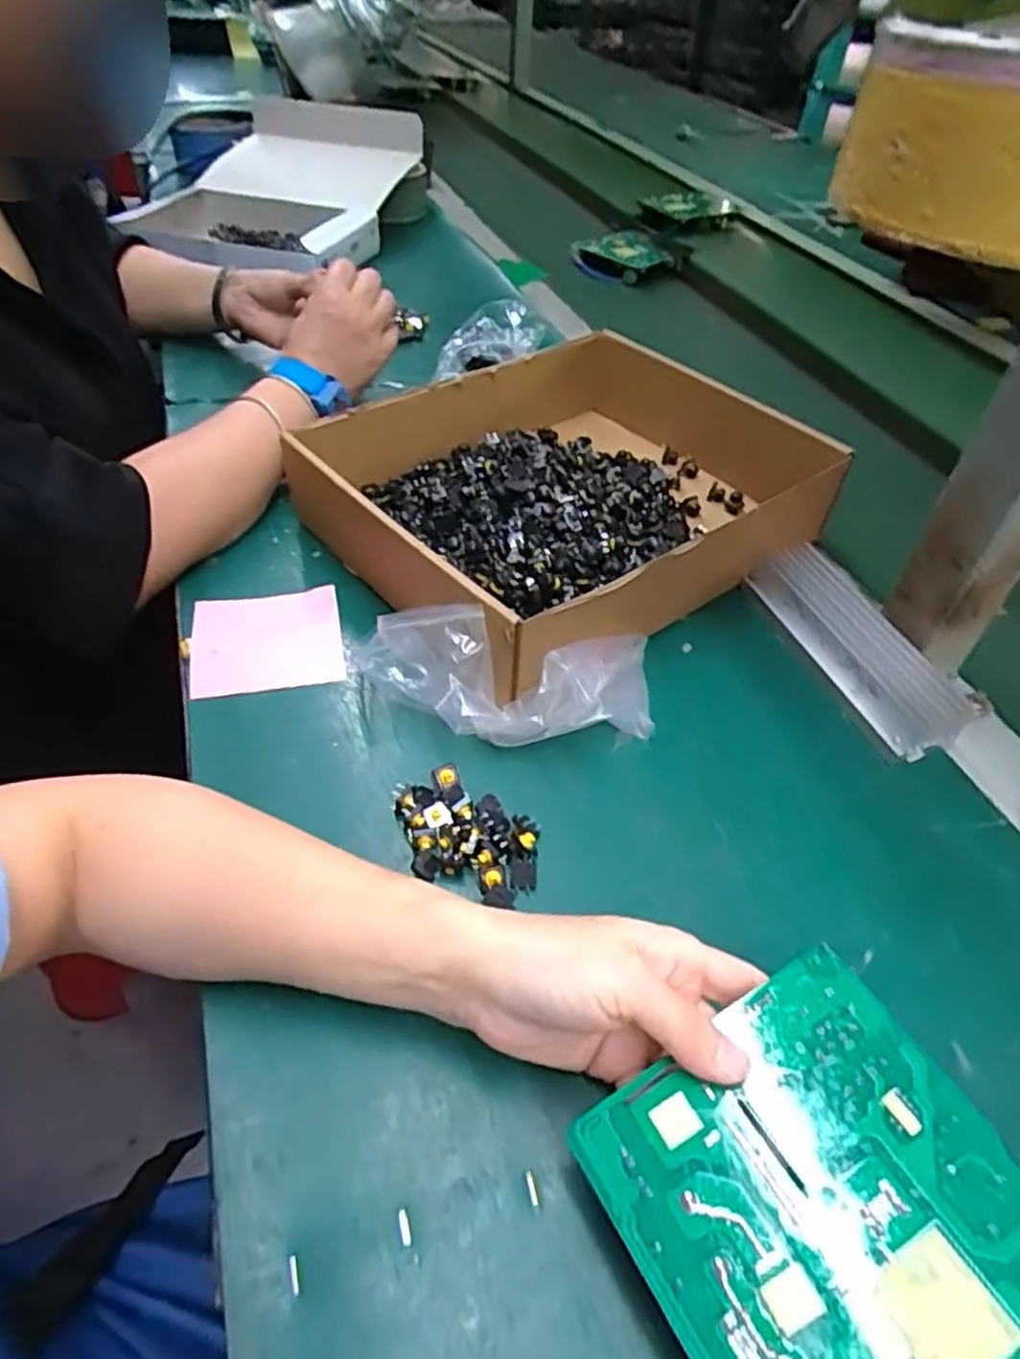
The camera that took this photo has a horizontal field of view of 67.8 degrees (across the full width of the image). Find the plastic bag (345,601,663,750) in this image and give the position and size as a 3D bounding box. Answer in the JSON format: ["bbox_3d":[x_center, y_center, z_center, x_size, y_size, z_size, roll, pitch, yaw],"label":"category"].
[{"bbox_3d":[-0.006,-0.009,0.407,0.165,0.067,0.075,3,45,0],"label":"plastic bag"}]

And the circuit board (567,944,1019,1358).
[{"bbox_3d":[0.099,0.165,0.227,0.113,0.004,0.129,-29,52,-12],"label":"circuit board"}]

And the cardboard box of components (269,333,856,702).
[{"bbox_3d":[0.050,-0.135,0.532,0.326,0.077,0.251,-27,52,-26],"label":"cardboard box of components"}]

